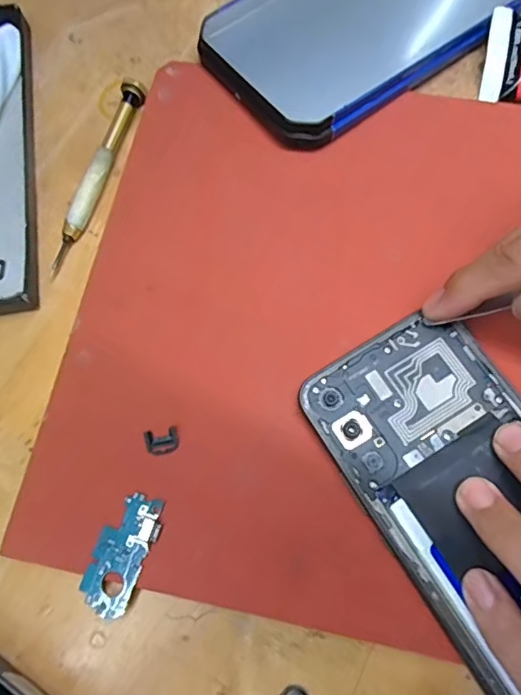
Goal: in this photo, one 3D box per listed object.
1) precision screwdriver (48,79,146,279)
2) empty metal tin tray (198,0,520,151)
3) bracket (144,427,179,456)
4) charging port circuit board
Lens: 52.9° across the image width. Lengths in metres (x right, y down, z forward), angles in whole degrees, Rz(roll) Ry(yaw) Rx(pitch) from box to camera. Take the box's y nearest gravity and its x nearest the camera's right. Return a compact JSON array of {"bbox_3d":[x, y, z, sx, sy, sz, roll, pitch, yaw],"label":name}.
[{"bbox_3d":[-0.080,-0.085,0.258,0.010,0.010,0.108,16,73,6],"label":"precision screwdriver"},{"bbox_3d":[0.060,-0.178,0.278,0.179,0.016,0.098,-39,75,-10],"label":"empty metal tin tray"},{"bbox_3d":[-0.041,0.039,0.217,0.013,0.004,0.011,-13,72,-3],"label":"bracket"},{"bbox_3d":[-0.054,0.080,0.204,0.020,0.004,0.044,21,74,8],"label":"charging port circuit board"}]

